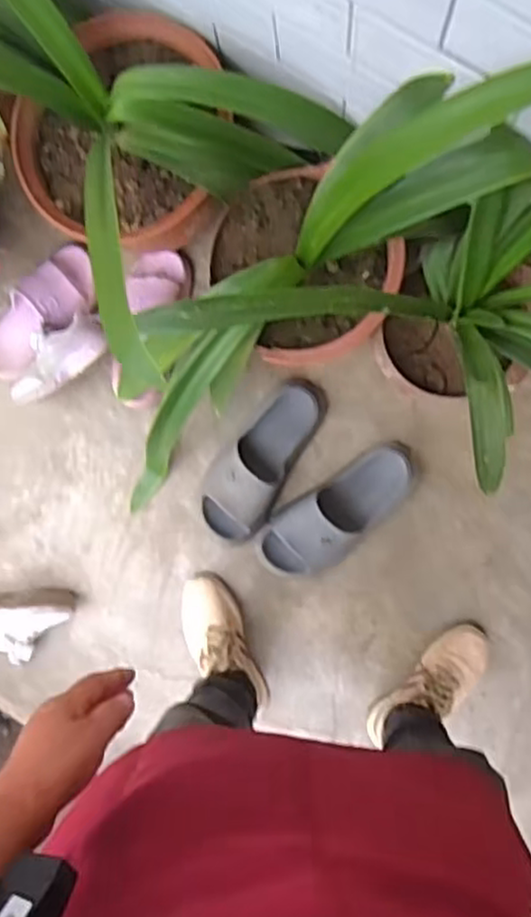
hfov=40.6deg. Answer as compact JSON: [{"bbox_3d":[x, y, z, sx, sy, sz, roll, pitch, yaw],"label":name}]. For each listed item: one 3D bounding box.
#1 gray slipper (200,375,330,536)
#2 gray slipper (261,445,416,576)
[{"bbox_3d":[-0.007,-0.010,1.122,0.118,0.069,0.262,28,92,4],"label":"gray slipper"},{"bbox_3d":[0.114,0.088,1.104,0.275,0.085,0.104,-37,88,3],"label":"gray slipper"}]

